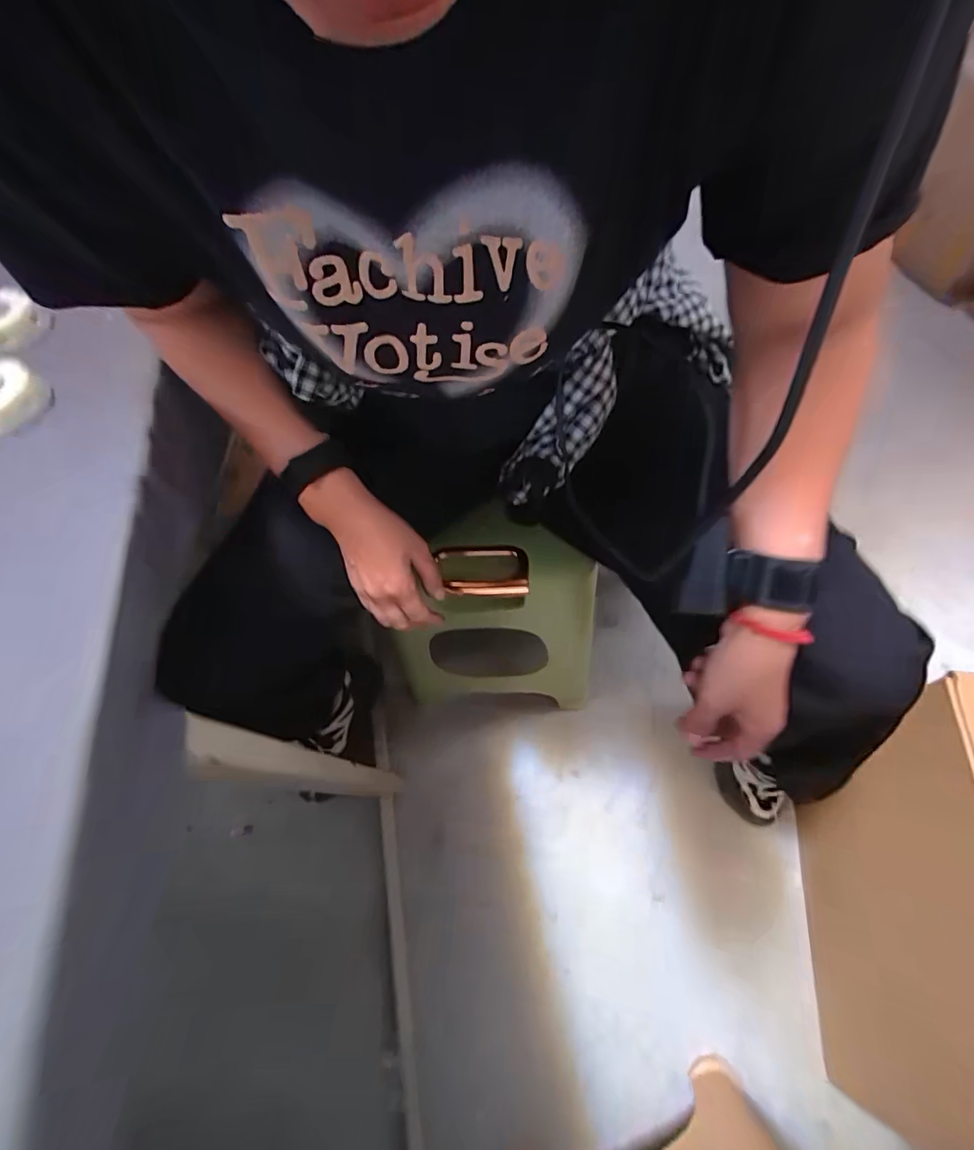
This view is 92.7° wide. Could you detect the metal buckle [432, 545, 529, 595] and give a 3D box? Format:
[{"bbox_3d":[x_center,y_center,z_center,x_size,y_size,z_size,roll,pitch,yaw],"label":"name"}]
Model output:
[{"bbox_3d":[-0.006,-0.005,0.531,0.104,0.007,0.055,-1,88,6],"label":"metal buckle"}]

